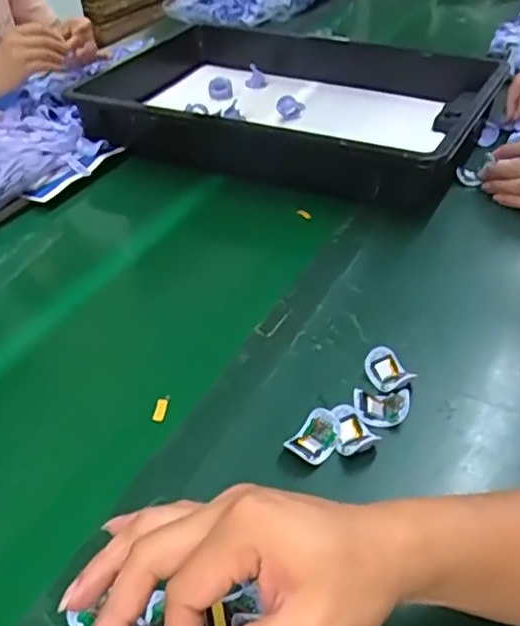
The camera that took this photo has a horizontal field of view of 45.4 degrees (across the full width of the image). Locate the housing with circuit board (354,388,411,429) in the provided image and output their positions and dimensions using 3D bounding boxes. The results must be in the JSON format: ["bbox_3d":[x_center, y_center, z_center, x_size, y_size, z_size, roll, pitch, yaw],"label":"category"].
[{"bbox_3d":[0.097,0.073,0.494,0.043,0.018,0.029,-2,39,0],"label":"housing with circuit board"}]

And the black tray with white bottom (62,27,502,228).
[{"bbox_3d":[-0.011,-0.331,0.945,0.687,0.081,0.383,18,44,24],"label":"black tray with white bottom"}]

